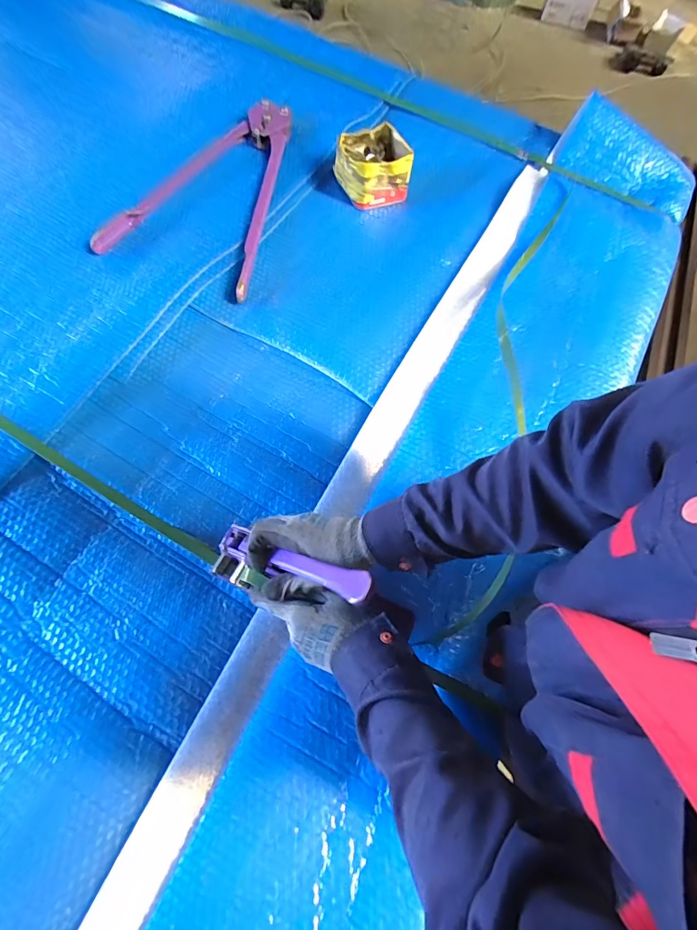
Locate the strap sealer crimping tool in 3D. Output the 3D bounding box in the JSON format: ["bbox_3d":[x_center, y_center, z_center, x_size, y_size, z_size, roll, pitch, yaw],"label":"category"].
[{"bbox_3d":[-0.236,-0.549,0.806,0.281,0.039,0.497,18,66,5],"label":"strap sealer crimping tool"}]

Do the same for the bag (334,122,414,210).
[{"bbox_3d":[0.045,-0.585,0.832,0.134,0.075,0.131,-21,71,-12],"label":"bag"}]

